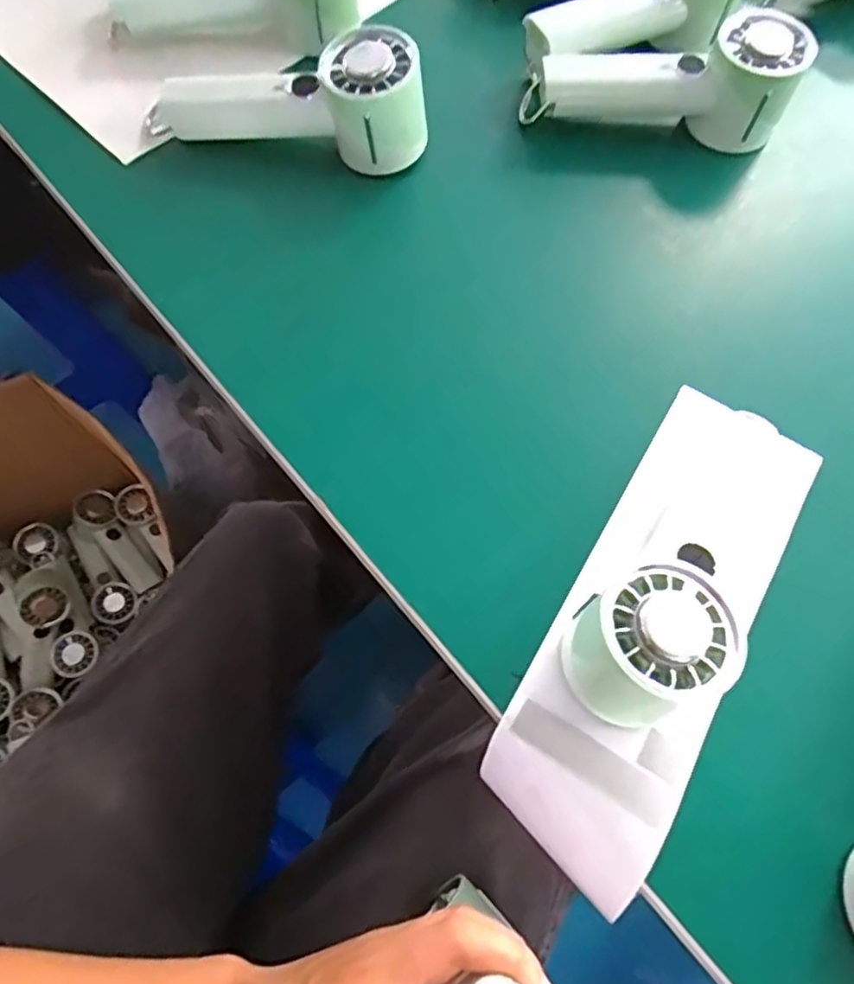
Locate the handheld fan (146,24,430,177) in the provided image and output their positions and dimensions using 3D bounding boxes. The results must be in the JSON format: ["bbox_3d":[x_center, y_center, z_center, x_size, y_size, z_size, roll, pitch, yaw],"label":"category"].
[{"bbox_3d":[-0.096,-0.257,0.444,0.195,0.067,0.064,-9,69,-5],"label":"handheld fan"}]

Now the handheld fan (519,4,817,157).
[{"bbox_3d":[0.169,-0.301,0.470,0.189,0.063,0.061,6,68,1],"label":"handheld fan"}]

